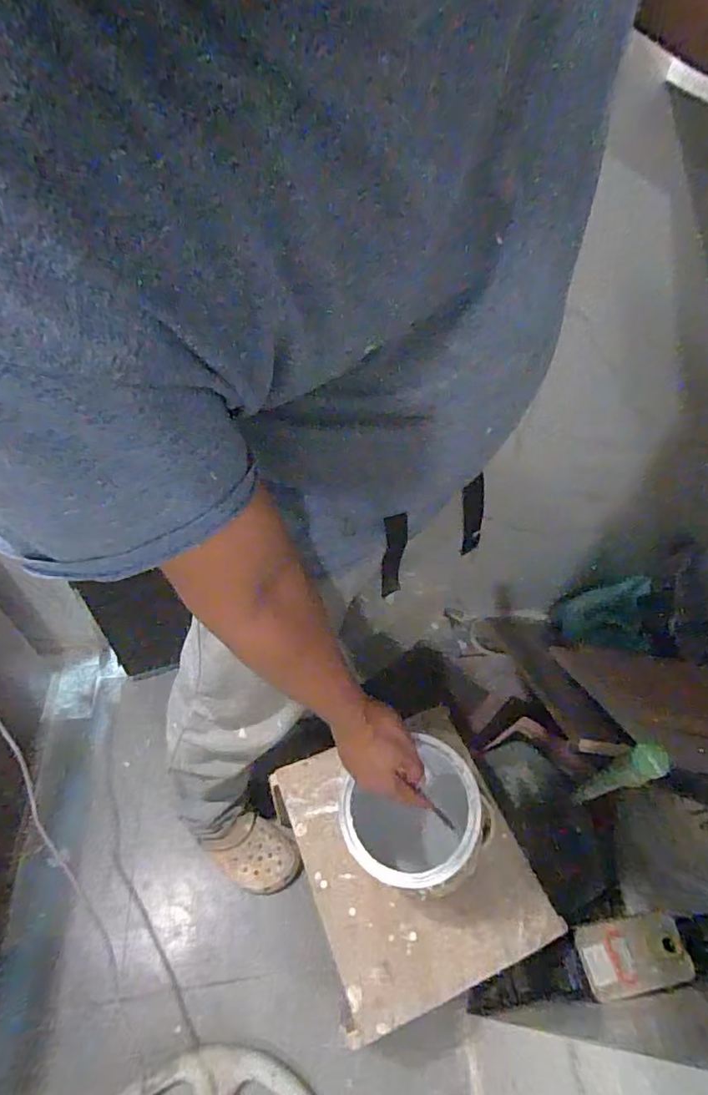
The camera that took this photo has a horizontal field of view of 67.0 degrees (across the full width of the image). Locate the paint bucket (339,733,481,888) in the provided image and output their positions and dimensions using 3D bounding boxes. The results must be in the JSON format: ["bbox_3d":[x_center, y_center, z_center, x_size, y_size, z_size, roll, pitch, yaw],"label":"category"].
[{"bbox_3d":[0.061,0.378,0.706,0.160,0.255,0.137,-21,57,-21],"label":"paint bucket"}]

